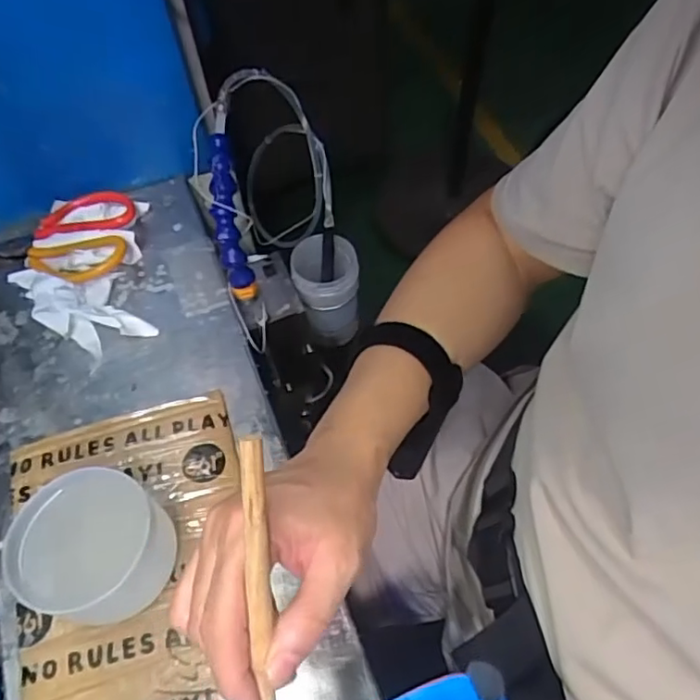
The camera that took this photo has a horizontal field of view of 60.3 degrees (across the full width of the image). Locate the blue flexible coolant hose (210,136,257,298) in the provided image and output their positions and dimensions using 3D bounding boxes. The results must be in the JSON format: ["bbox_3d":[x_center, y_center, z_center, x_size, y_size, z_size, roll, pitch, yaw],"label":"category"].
[{"bbox_3d":[-0.111,-0.120,0.550,0.023,0.037,0.147,-8,104,0],"label":"blue flexible coolant hose"}]

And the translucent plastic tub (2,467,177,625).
[{"bbox_3d":[-0.174,0.136,0.414,0.085,0.073,0.089,0,57,0],"label":"translucent plastic tub"}]

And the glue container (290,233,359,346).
[{"bbox_3d":[-0.026,-0.070,0.705,0.070,0.120,0.075,-4,57,-3],"label":"glue container"}]

